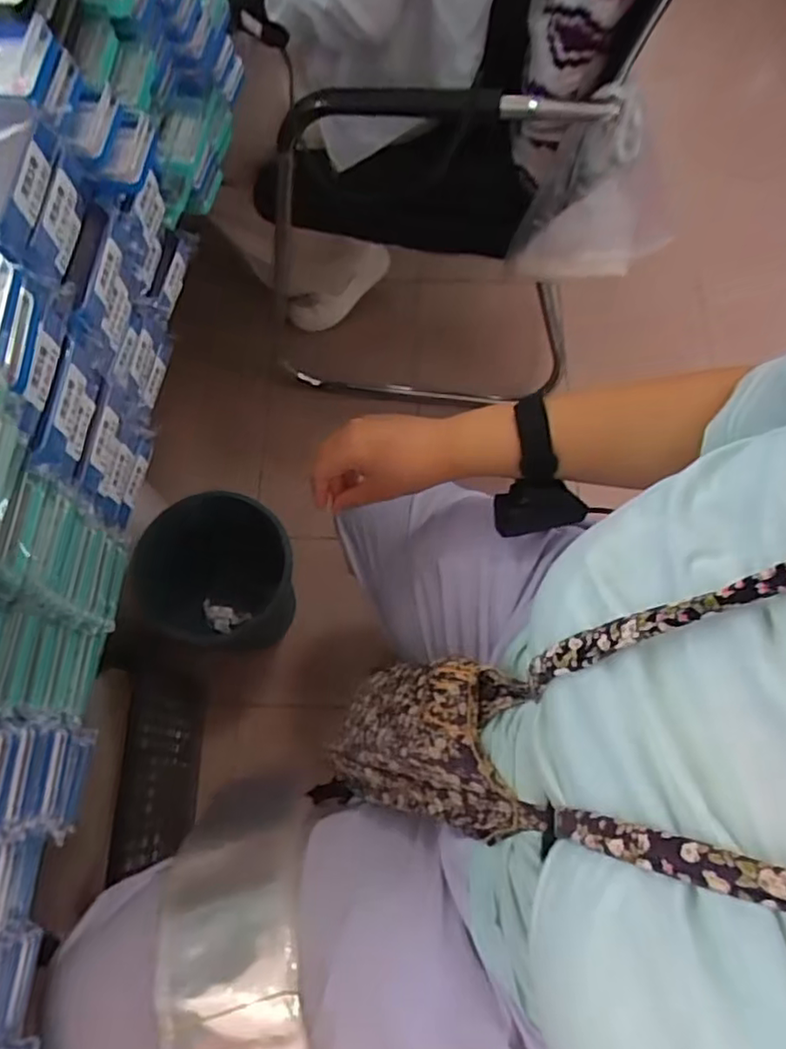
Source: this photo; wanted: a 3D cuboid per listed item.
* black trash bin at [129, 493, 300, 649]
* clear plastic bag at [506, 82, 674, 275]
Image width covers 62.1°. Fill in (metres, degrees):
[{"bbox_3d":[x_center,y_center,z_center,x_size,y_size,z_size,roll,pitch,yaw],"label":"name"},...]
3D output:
[{"bbox_3d":[-0.251,0.087,0.986,0.204,0.224,0.202,0,69,1],"label":"black trash bin"},{"bbox_3d":[0.252,-0.392,0.774,0.193,0.230,0.081,10,69,5],"label":"clear plastic bag"}]

